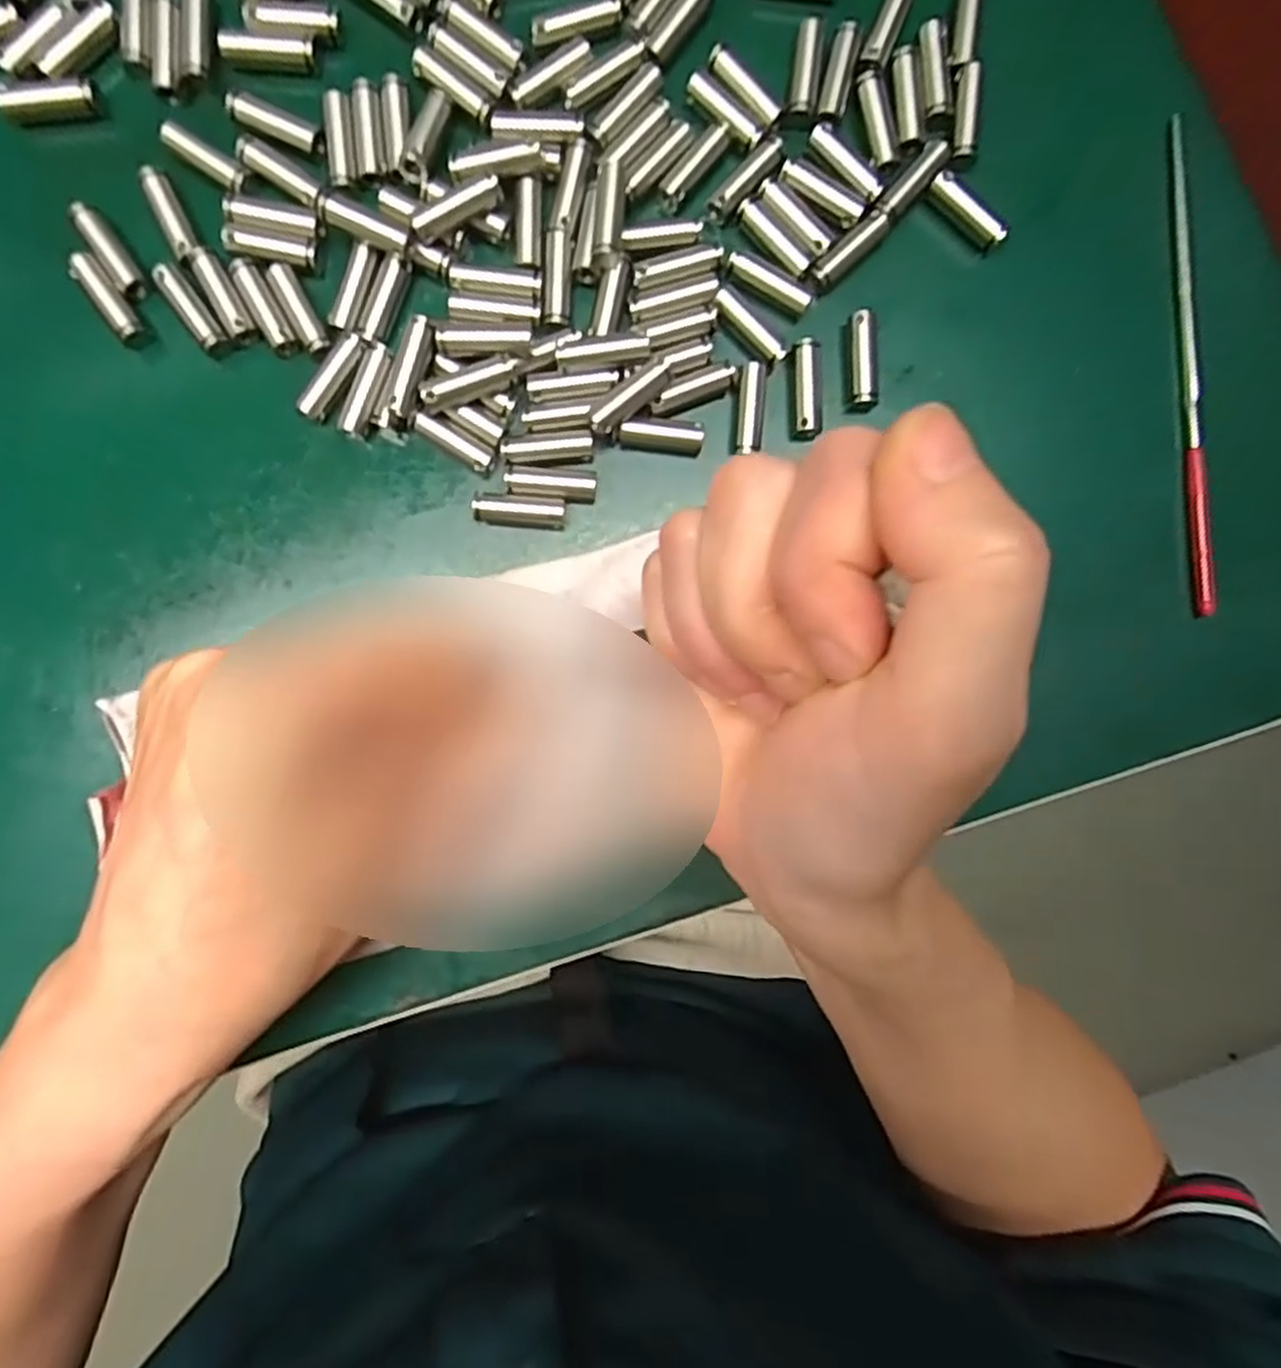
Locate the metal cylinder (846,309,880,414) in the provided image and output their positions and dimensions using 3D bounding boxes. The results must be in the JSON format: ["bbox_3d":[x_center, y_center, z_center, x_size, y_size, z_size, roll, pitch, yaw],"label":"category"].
[{"bbox_3d":[0.061,-0.088,0.211,0.009,0.008,0.024,1,91,-3],"label":"metal cylinder"}]

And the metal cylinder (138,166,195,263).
[{"bbox_3d":[-0.125,-0.125,0.203,0.005,0.004,0.025,-23,92,-2],"label":"metal cylinder"}]

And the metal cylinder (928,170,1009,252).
[{"bbox_3d":[0.089,-0.128,0.211,0.024,0.008,0.007,41,89,-3],"label":"metal cylinder"}]

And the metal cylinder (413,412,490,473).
[{"bbox_3d":[-0.050,-0.064,0.204,0.022,0.004,0.006,33,89,-3],"label":"metal cylinder"}]

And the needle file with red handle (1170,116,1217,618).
[{"bbox_3d":[0.153,-0.087,0.216,0.004,0.010,0.134,-4,91,-3],"label":"needle file with red handle"}]

